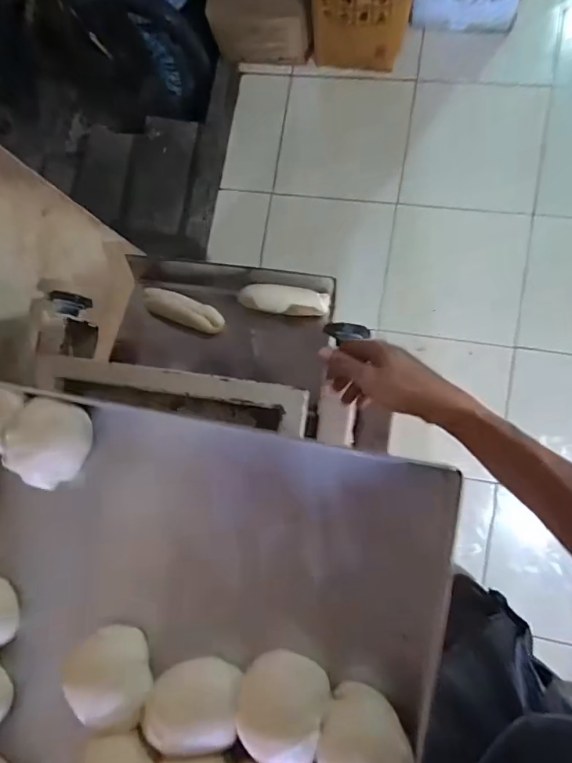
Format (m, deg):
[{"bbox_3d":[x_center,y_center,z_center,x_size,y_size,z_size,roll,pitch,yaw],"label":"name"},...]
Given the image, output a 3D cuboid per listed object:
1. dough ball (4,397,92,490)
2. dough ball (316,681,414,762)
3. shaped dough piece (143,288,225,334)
[{"bbox_3d":[-0.240,0.065,0.457,0.065,0.047,0.091,4,87,9],"label":"dough ball"},{"bbox_3d":[0.065,0.301,0.386,0.084,0.042,0.068,11,88,9],"label":"dough ball"},{"bbox_3d":[-0.190,-0.128,0.823,0.169,0.035,0.047,21,90,9],"label":"shaped dough piece"}]

